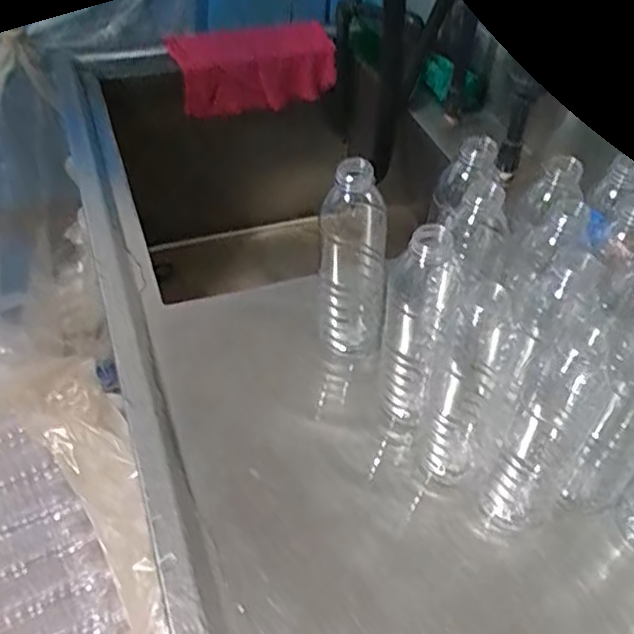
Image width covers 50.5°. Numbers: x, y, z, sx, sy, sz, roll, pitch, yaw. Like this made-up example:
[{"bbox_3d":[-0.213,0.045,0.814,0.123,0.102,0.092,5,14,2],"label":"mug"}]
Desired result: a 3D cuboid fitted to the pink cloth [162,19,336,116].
[{"bbox_3d":[-0.099,-0.407,1.108,0.275,0.117,0.063,-23,52,-25],"label":"pink cloth"}]

